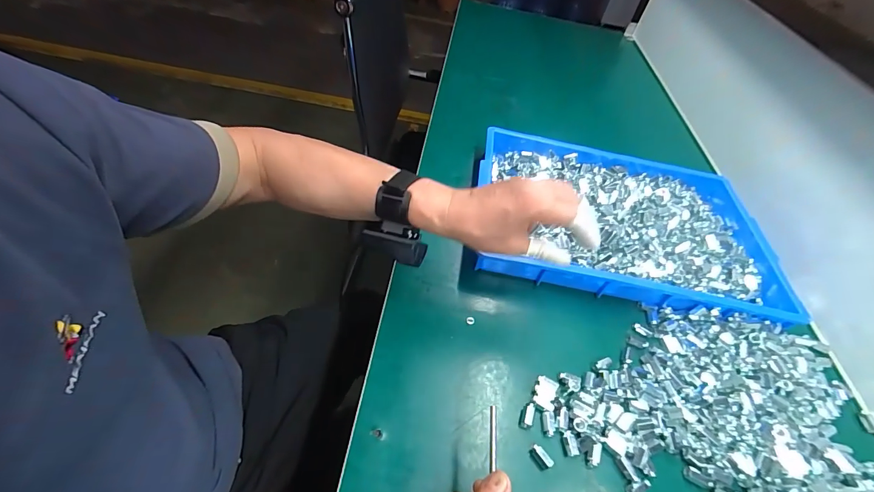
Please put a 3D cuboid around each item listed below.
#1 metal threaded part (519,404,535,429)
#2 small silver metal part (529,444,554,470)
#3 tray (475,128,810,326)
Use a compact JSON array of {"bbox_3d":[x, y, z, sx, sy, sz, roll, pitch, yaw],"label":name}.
[{"bbox_3d":[0.091,0.170,0.370,0.011,0.012,0.022,18,49,5],"label":"metal threaded part"},{"bbox_3d":[0.097,0.200,0.347,0.011,0.014,0.021,-20,56,-25],"label":"small silver metal part"},{"bbox_3d":[0.275,-0.044,0.547,0.423,0.054,0.280,10,50,2],"label":"tray"}]

